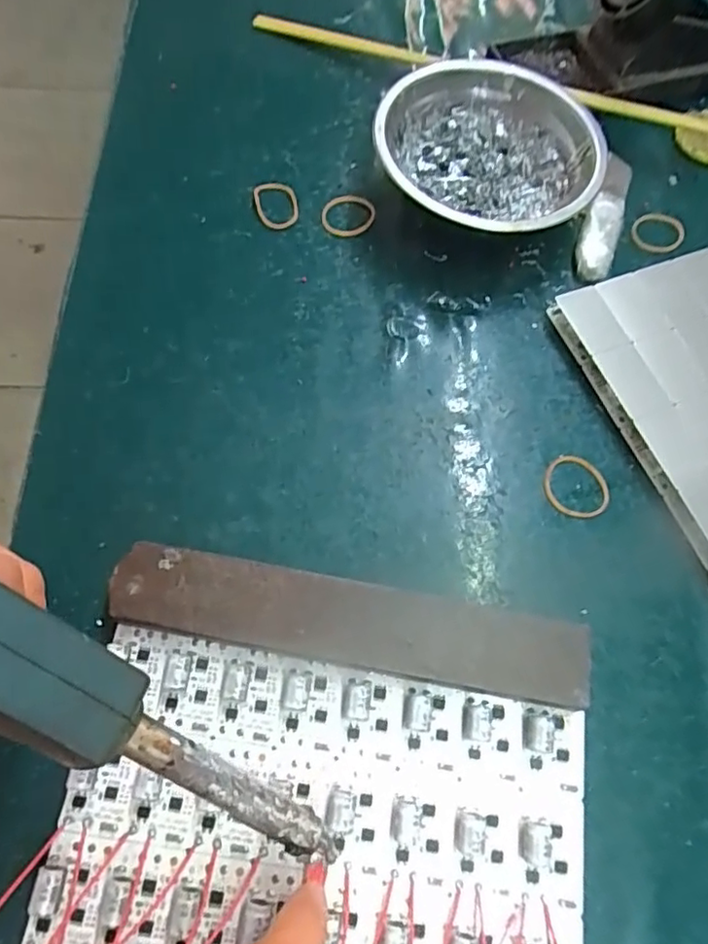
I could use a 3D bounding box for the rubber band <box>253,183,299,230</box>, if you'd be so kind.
[{"bbox_3d":[-0.045,-0.155,0.349,0.025,0.004,0.030,-5,82,-1],"label":"rubber band"}]

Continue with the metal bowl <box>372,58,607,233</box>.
[{"bbox_3d":[0.074,-0.176,0.343,0.121,0.041,0.119,0,68,-1],"label":"metal bowl"}]

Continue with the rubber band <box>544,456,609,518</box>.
[{"bbox_3d":[0.109,0.007,0.295,0.032,0.004,0.030,0,68,-1],"label":"rubber band"}]

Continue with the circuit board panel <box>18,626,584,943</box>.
[{"bbox_3d":[-0.019,0.190,0.211,0.201,0.018,0.231,9,68,2],"label":"circuit board panel"}]

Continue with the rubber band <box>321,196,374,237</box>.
[{"bbox_3d":[-0.004,-0.150,0.350,0.029,0.004,0.029,0,68,-1],"label":"rubber band"}]

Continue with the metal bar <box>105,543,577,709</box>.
[{"bbox_3d":[-0.002,0.066,0.258,0.196,0.019,0.036,10,68,3],"label":"metal bar"}]

